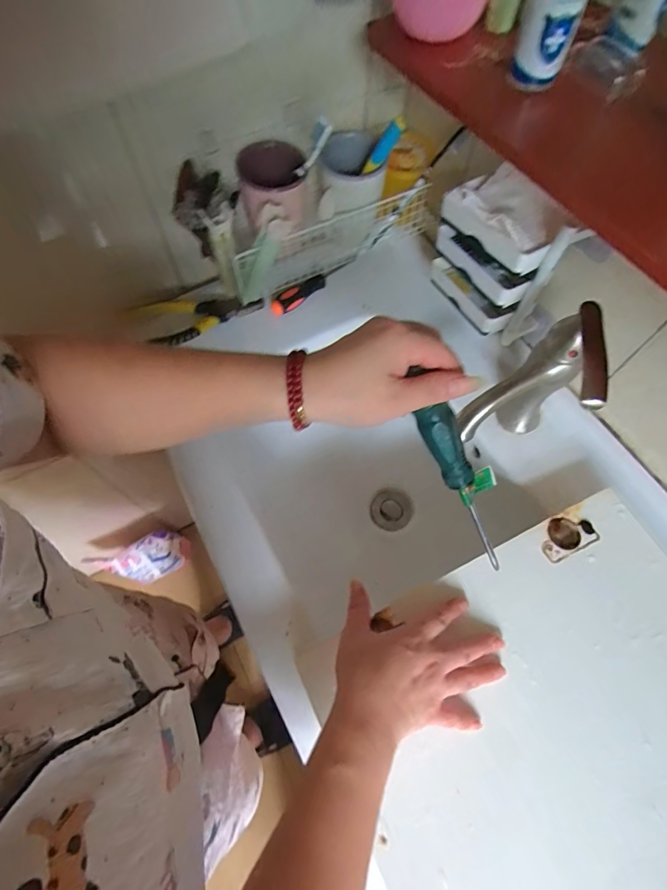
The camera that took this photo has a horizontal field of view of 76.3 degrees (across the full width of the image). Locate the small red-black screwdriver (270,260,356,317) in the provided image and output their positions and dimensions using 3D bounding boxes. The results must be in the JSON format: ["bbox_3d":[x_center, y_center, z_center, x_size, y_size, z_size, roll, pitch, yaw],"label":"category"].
[{"bbox_3d":[-0.029,-0.231,0.614,0.144,0.033,0.022,-36,70,-16],"label":"small red-black screwdriver"}]

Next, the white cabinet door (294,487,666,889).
[{"bbox_3d":[0.197,0.236,0.372,0.372,0.017,0.283,-24,67,-12],"label":"white cabinet door"}]

